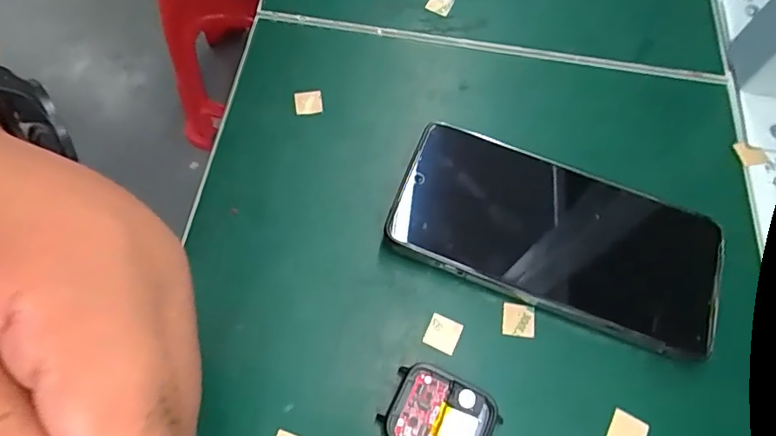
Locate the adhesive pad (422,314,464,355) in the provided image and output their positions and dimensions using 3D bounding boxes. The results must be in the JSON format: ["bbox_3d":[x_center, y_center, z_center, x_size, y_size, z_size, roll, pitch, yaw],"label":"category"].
[{"bbox_3d":[0.026,0.055,0.246,0.015,0.004,0.016,23,65,8],"label":"adhesive pad"}]

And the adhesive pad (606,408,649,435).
[{"bbox_3d":[0.107,0.096,0.230,0.016,0.004,0.016,27,66,9],"label":"adhesive pad"}]

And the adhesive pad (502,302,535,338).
[{"bbox_3d":[0.063,0.049,0.250,0.016,0.004,0.016,9,64,1],"label":"adhesive pad"}]

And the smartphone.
[{"bbox_3d":[0.085,0.007,0.264,0.159,0.015,0.079,19,65,6],"label":"smartphone"}]

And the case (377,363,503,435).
[{"bbox_3d":[0.023,0.087,0.224,0.046,0.013,0.038,24,66,8],"label":"case"}]

